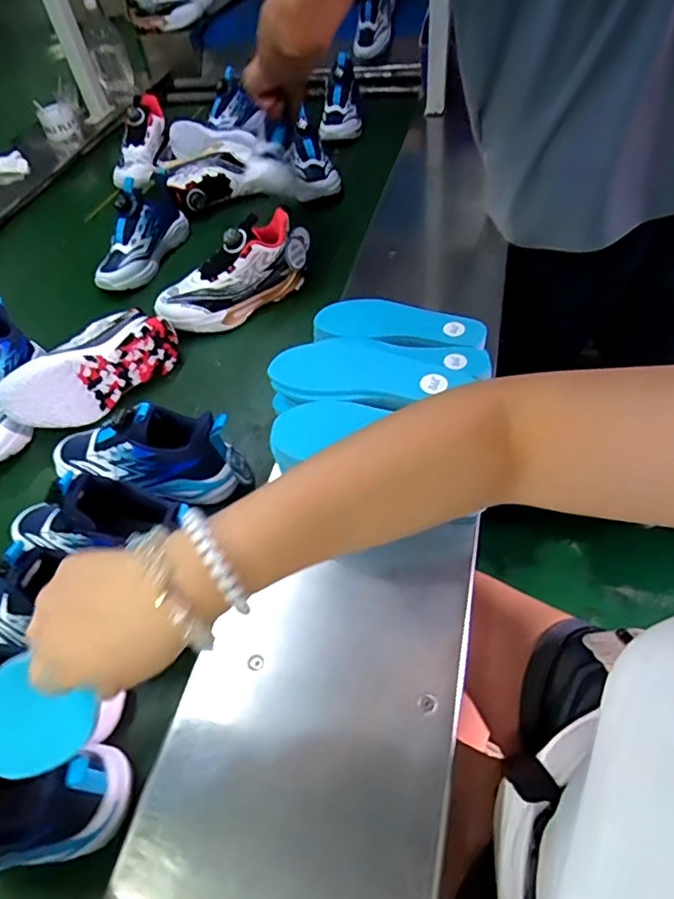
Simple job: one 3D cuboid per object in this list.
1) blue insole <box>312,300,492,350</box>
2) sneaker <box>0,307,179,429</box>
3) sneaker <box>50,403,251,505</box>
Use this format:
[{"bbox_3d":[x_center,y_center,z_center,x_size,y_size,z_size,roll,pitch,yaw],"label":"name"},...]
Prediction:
[{"bbox_3d":[0.083,-0.168,0.715,0.216,0.011,0.069,9,55,12],"label":"blue insole"},{"bbox_3d":[-0.338,-0.115,0.761,0.098,0.091,0.239,34,63,26],"label":"sneaker"},{"bbox_3d":[-0.225,0.006,0.640,0.237,0.118,0.092,11,56,14],"label":"sneaker"}]

